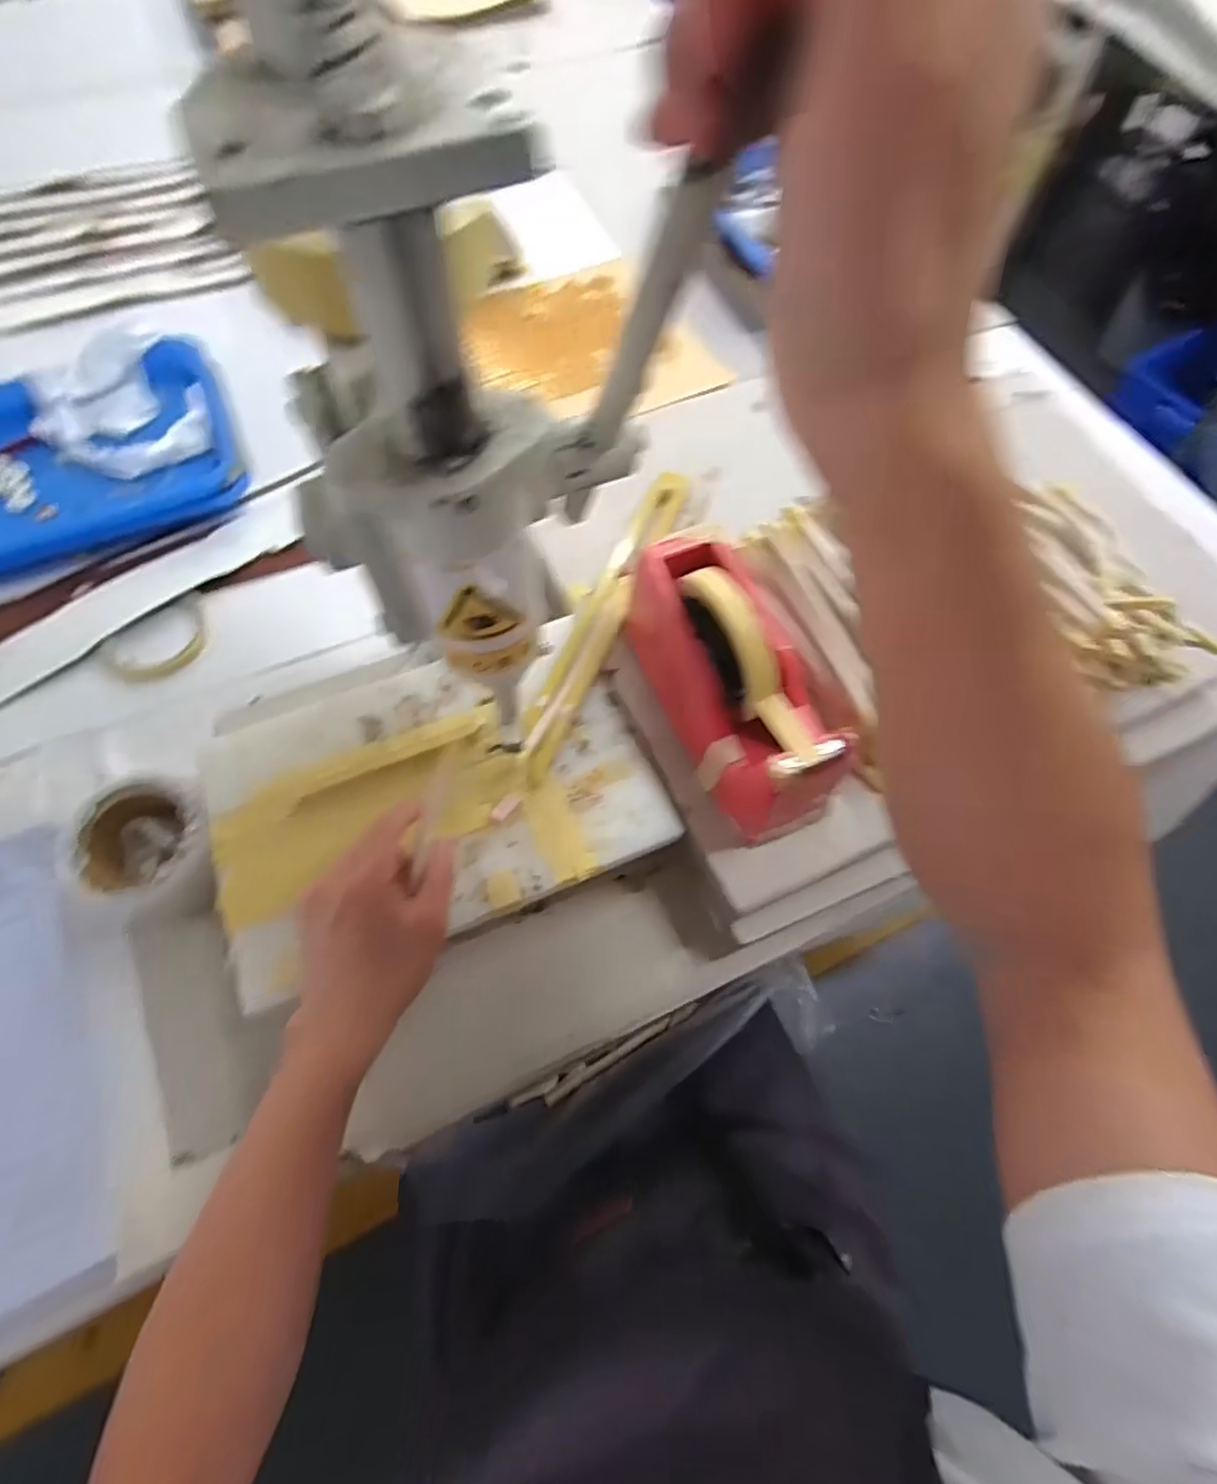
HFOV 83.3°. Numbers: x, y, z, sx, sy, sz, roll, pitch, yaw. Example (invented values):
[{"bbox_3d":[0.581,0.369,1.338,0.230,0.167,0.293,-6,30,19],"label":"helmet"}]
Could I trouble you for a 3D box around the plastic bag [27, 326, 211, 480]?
[{"bbox_3d":[-0.472,-0.322,0.662,0.146,0.039,0.158,-37,72,-17],"label":"plastic bag"}]

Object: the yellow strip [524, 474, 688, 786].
[{"bbox_3d":[-0.004,-0.102,0.544,0.032,0.010,0.296,23,66,8],"label":"yellow strip"}]

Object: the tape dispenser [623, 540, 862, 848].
[{"bbox_3d":[0.081,-0.044,0.459,0.070,0.115,0.199,-23,68,-12],"label":"tape dispenser"}]

